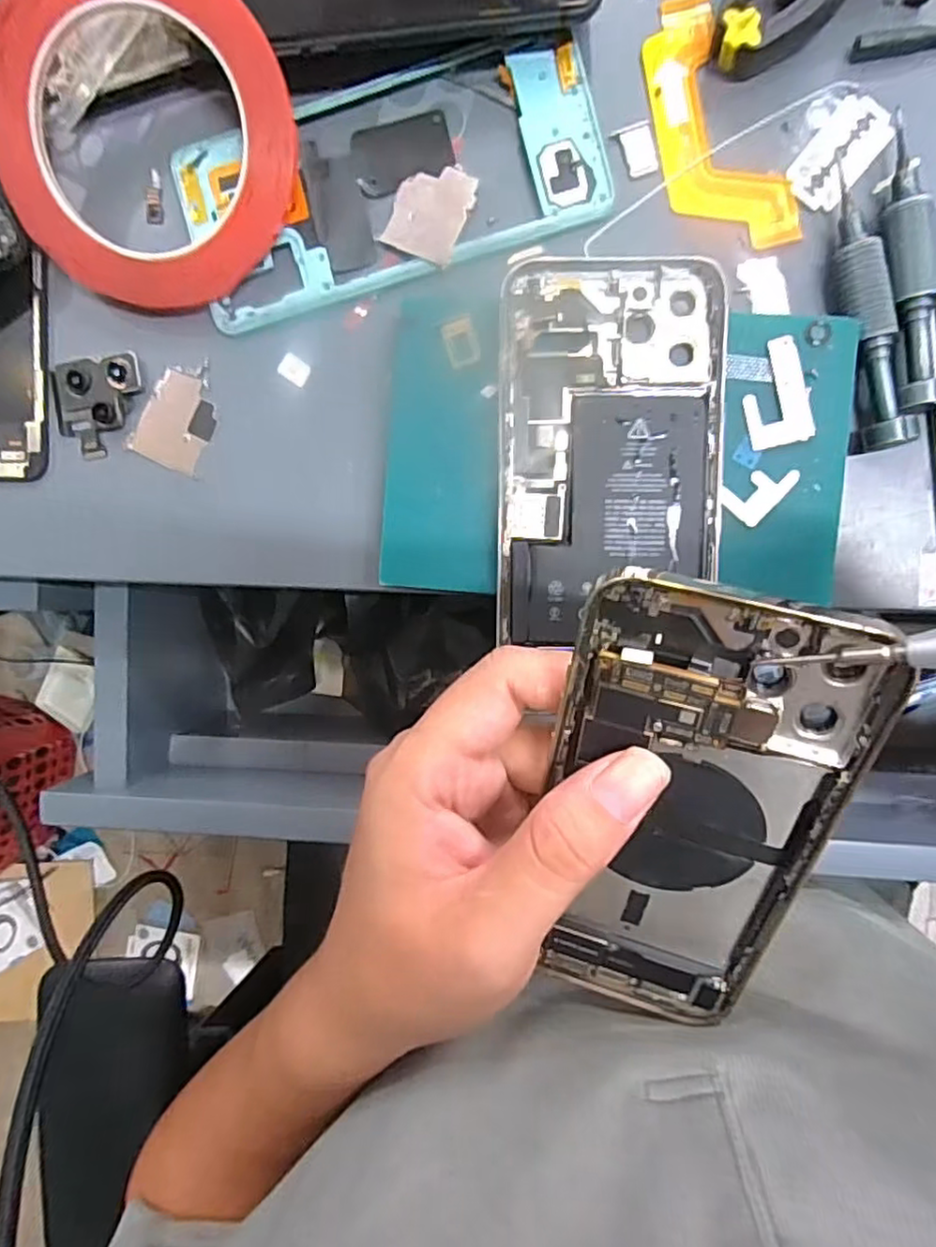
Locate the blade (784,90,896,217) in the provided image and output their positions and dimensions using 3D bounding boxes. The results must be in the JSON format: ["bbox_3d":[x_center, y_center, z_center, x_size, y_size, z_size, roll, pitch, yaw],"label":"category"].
[{"bbox_3d":[0.138,-0.175,0.239,0.022,0.004,0.041,39,94,2],"label":"blade"}]

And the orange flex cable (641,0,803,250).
[{"bbox_3d":[0.091,-0.185,0.244,0.040,0.004,0.097,-20,90,4],"label":"orange flex cable"}]

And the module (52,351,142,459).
[{"bbox_3d":[-0.149,-0.088,0.262,0.037,0.007,0.035,-13,91,4],"label":"module"}]

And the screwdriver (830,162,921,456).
[{"bbox_3d":[0.144,-0.114,0.235,0.017,0.015,0.100,-10,91,4],"label":"screwdriver"}]

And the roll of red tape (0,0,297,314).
[{"bbox_3d":[-0.120,-0.179,0.236,0.113,0.007,0.107,0,108,0],"label":"roll of red tape"}]

